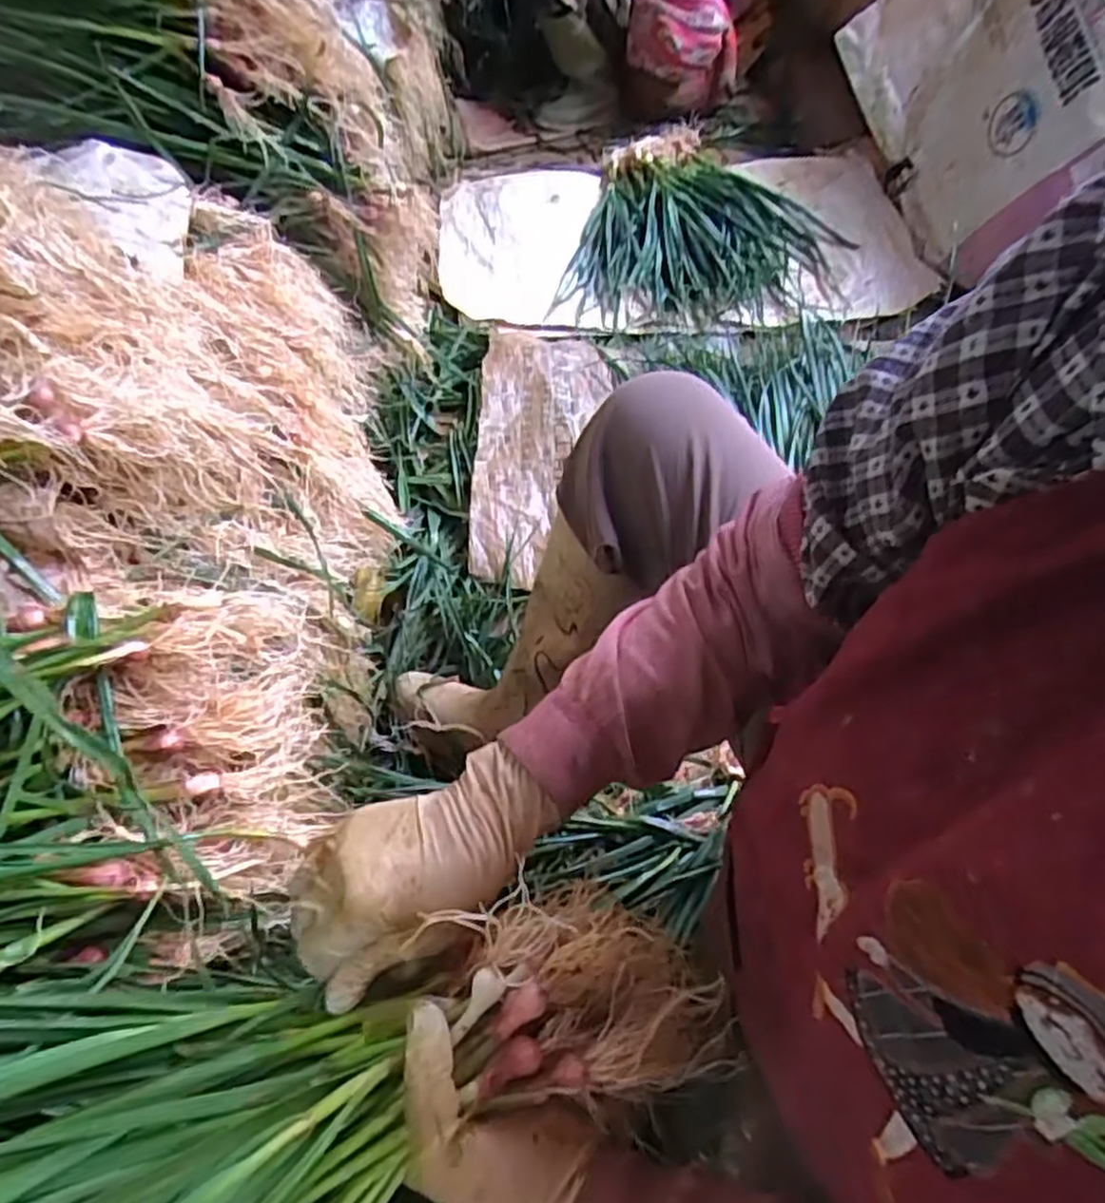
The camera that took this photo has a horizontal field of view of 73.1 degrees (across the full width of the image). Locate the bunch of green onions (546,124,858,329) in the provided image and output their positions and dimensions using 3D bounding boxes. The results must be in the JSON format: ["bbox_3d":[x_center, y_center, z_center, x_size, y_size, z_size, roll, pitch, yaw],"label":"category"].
[{"bbox_3d":[0.313,-0.777,1.499,0.473,0.086,0.697,13,56,4],"label":"bunch of green onions"}]

